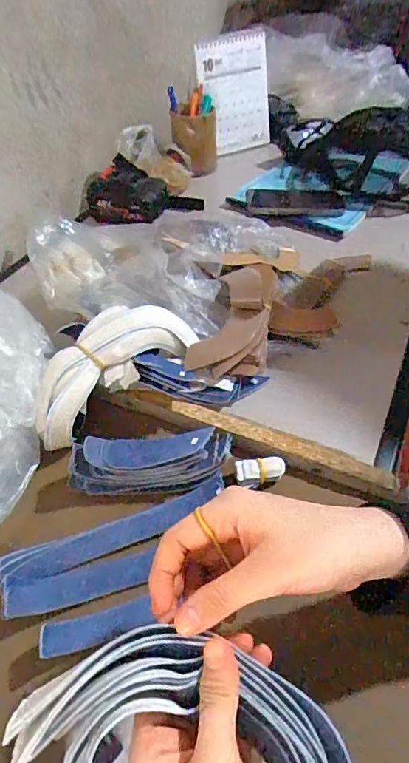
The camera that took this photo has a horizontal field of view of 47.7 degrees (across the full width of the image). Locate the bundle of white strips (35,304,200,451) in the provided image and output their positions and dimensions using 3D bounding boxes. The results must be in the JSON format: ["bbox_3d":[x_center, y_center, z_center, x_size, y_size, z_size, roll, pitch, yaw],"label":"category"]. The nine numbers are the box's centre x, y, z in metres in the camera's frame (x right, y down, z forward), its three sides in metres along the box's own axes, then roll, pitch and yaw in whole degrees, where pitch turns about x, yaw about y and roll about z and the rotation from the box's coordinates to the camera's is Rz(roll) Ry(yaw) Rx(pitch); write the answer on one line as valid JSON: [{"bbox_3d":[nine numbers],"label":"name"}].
[{"bbox_3d":[-0.095,-0.018,0.452,0.183,0.069,0.055,-40,54,-12],"label":"bundle of white strips"}]

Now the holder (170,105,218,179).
[{"bbox_3d":[-0.017,-0.454,0.885,0.081,0.109,0.087,-2,47,4],"label":"holder"}]

